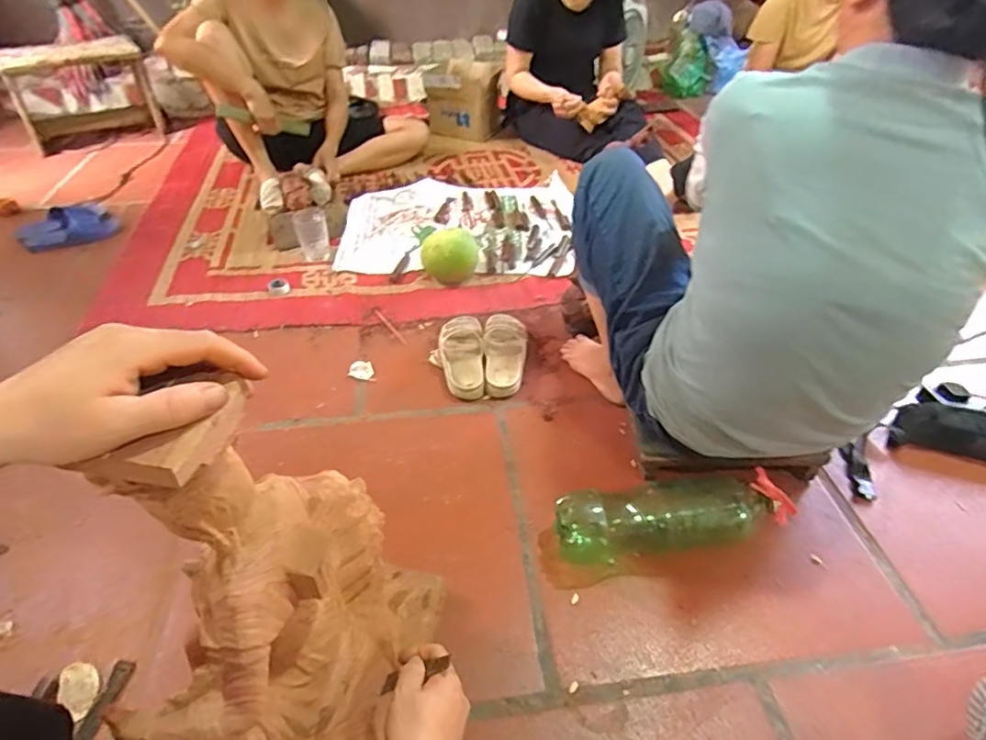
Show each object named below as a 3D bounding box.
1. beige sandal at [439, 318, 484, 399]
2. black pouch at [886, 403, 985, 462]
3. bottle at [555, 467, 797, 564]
[{"bbox_3d":[-0.065,-0.032,1.161,0.091,0.042,0.230,-3,41,-3],"label":"beige sandal"},{"bbox_3d":[0.854,0.111,0.990,0.304,0.069,0.090,10,42,12],"label":"black pouch"},{"bbox_3d":[0.253,0.219,0.840,0.323,0.101,0.097,-5,41,-5],"label":"bottle"}]

